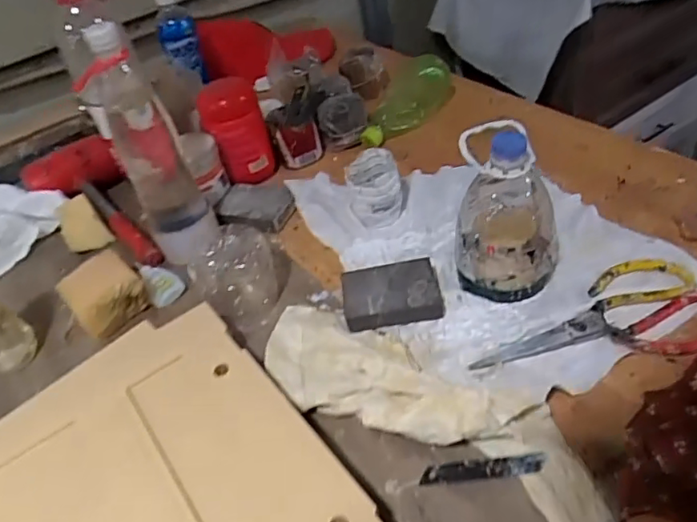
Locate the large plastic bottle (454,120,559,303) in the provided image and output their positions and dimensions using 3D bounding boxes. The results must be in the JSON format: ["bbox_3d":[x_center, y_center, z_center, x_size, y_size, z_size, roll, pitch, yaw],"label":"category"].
[{"bbox_3d":[0.157,-0.050,0.586,0.095,0.158,0.100,1,42,15],"label":"large plastic bottle"}]

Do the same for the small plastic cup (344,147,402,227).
[{"bbox_3d":[0.033,-0.086,0.725,0.064,0.089,0.063,-8,40,7],"label":"small plastic cup"}]

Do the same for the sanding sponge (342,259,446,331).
[{"bbox_3d":[0.044,0.033,0.622,0.101,0.030,0.075,-9,40,4],"label":"sanding sponge"}]

